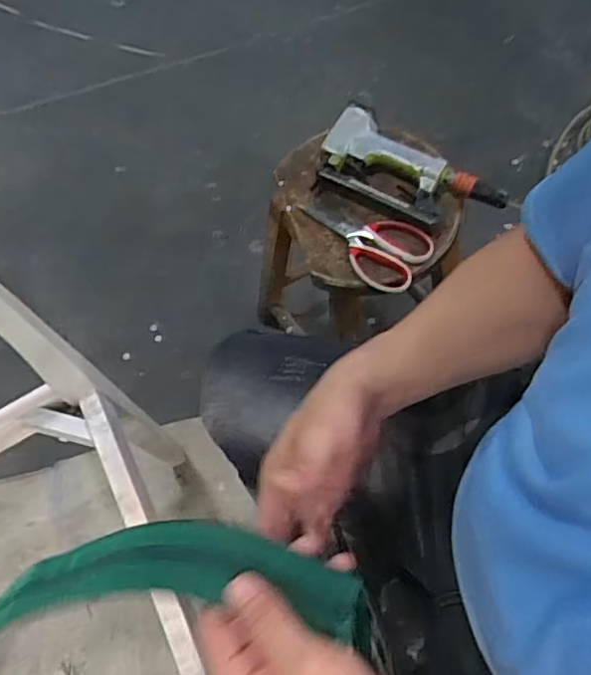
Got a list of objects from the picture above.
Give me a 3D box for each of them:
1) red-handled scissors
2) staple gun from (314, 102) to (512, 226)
[{"bbox_3d":[0.085,-0.126,0.795,0.179,0.024,0.092,24,69,16],"label":"red-handled scissors"},{"bbox_3d":[0.153,-0.222,0.796,0.248,0.050,0.112,22,69,15],"label":"staple gun"}]

